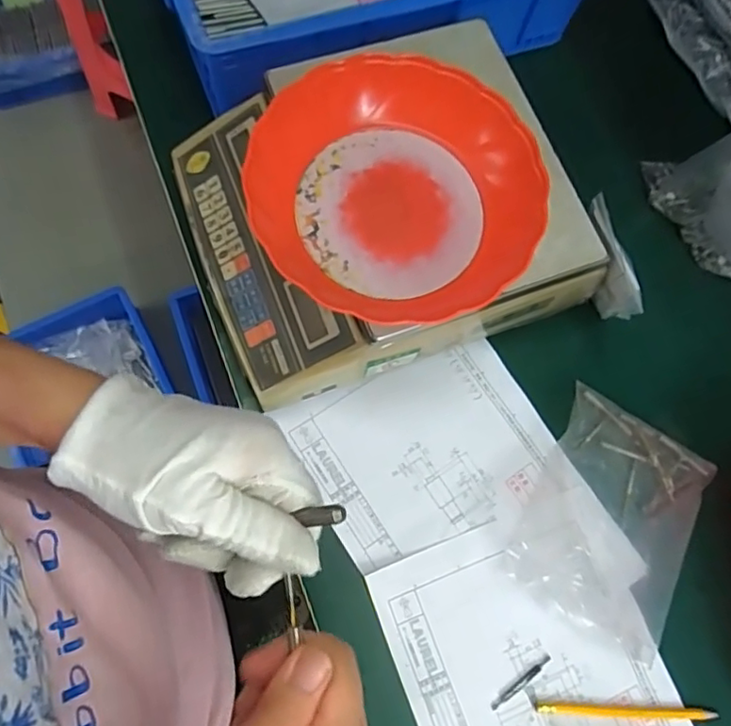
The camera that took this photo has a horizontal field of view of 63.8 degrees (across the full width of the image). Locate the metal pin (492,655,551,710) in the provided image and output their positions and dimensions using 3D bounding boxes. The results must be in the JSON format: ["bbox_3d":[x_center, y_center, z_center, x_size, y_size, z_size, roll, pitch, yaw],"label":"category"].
[{"bbox_3d":[0.128,0.261,0.479,0.061,0.004,0.007,-35,80,-12],"label":"metal pin"}]

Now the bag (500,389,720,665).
[{"bbox_3d":[0.218,0.132,0.515,0.135,0.025,0.185,31,75,4],"label":"bag"}]

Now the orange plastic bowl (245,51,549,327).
[{"bbox_3d":[0.026,-0.131,0.446,0.205,0.061,0.192,1,75,-4],"label":"orange plastic bowl"}]

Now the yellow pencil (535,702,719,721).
[{"bbox_3d":[0.213,0.285,0.480,0.145,0.007,0.009,4,75,-3],"label":"yellow pencil"}]

